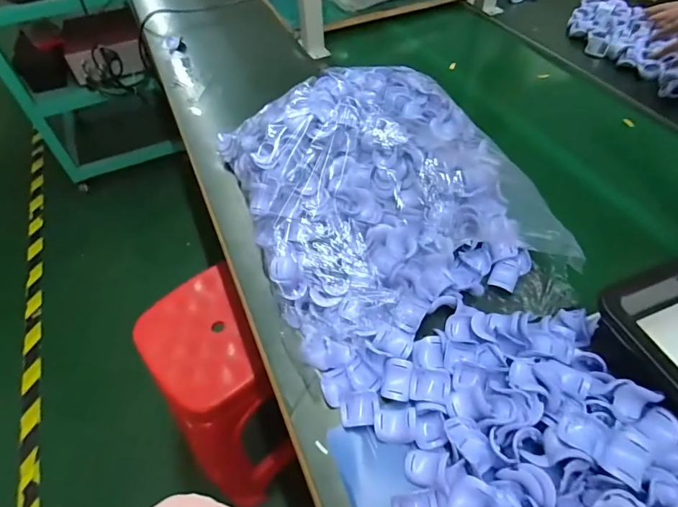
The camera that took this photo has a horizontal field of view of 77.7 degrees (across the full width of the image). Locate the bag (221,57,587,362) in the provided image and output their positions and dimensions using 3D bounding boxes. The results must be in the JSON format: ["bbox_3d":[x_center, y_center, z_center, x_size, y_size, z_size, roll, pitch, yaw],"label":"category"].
[{"bbox_3d":[0.054,-0.078,0.520,0.316,0.113,0.373,-18,52,-11],"label":"bag"}]

